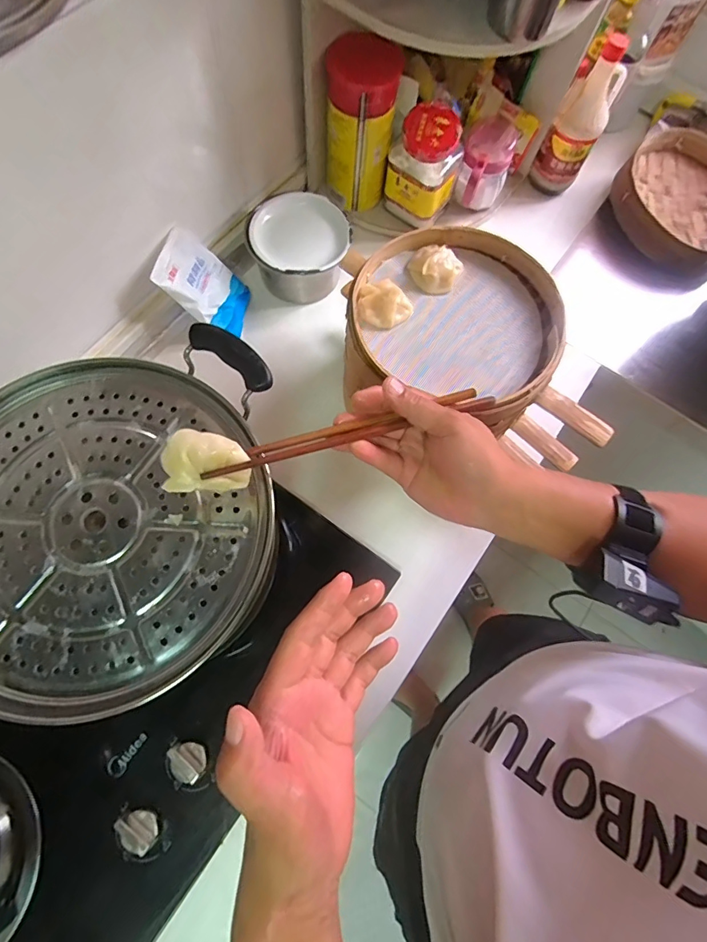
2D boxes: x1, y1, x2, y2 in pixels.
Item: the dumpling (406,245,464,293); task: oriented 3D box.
[{"bbox_3d":[0.098,-0.248,0.552,0.060,0.027,0.049,33,74,8],"label":"dumpling"}]

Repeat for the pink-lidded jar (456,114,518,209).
[{"bbox_3d":[0.215,-0.501,0.746,0.079,0.088,0.113,19,73,4],"label":"pink-lidded jar"}]

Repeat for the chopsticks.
[{"bbox_3d":[0.003,-0.034,0.366,0.241,0.016,0.020,-16,74,-13],"label":"chopsticks"}]

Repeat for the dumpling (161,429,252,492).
[{"bbox_3d":[-0.109,-0.006,0.340,0.057,0.038,0.040,-6,73,-4],"label":"dumpling"}]

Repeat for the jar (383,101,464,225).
[{"bbox_3d":[0.107,-0.473,0.708,0.107,0.143,0.081,17,73,3],"label":"jar"}]

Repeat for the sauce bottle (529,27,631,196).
[{"bbox_3d":[0.367,-0.563,0.747,0.080,0.217,0.071,29,74,7],"label":"sauce bottle"}]

